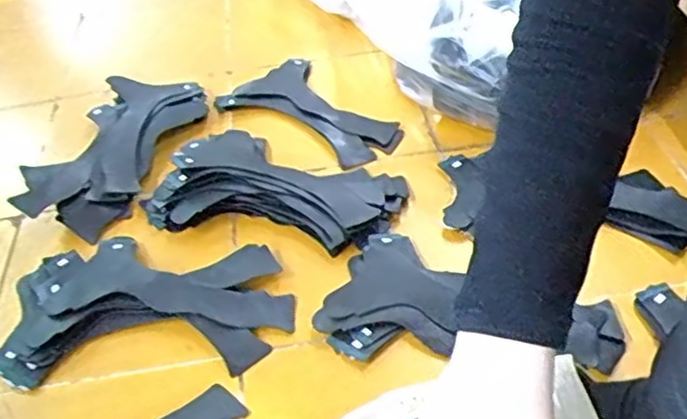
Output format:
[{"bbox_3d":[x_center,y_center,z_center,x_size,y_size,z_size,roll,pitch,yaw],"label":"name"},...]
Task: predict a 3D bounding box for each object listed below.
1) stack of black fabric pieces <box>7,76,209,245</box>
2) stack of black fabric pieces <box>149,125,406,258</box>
[{"bbox_3d":[-0.236,-0.063,0.715,0.114,0.038,0.227,11,46,18],"label":"stack of black fabric pieces"},{"bbox_3d":[-0.061,-0.025,0.642,0.222,0.029,0.127,12,46,19],"label":"stack of black fabric pieces"}]

